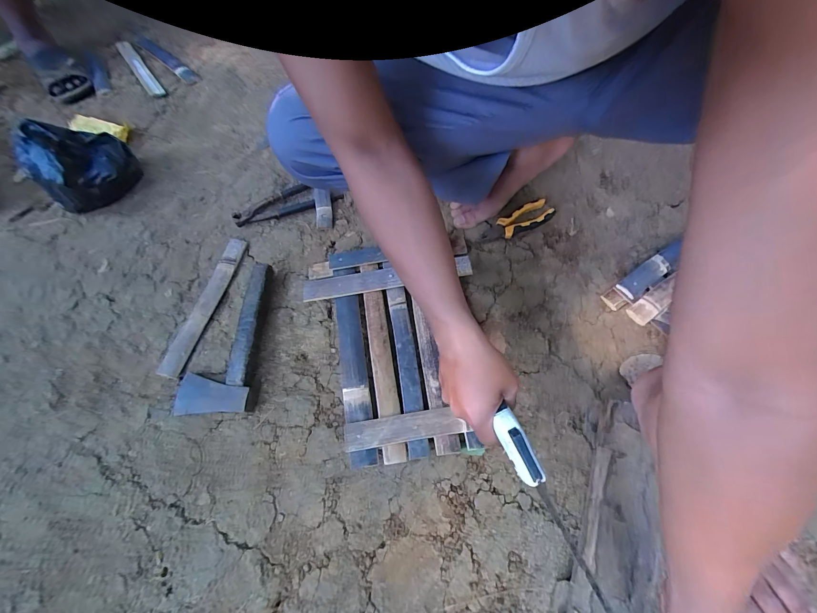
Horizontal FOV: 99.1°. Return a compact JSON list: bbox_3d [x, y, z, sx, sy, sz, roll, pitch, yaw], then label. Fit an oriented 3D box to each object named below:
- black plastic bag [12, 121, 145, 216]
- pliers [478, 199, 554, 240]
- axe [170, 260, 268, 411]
[{"bbox_3d":[-0.641,-0.278,0.687,0.158,0.124,0.178,-38,69,-14],"label":"black plastic bag"},{"bbox_3d":[0.198,-0.155,0.645,0.145,0.024,0.048,-23,66,-8],"label":"pliers"},{"bbox_3d":[-0.310,0.040,0.590,0.127,0.039,0.272,-3,65,1],"label":"axe"}]

